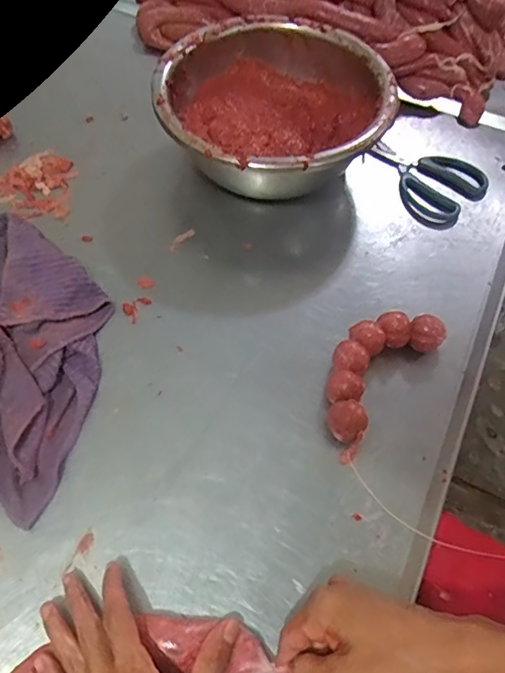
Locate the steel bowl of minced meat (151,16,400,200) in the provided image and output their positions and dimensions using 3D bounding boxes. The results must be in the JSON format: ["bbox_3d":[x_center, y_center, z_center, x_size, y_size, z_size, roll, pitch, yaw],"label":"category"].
[{"bbox_3d":[0.024,-0.283,0.665,0.276,0.116,0.276,1,59,-1],"label":"steel bowl of minced meat"}]

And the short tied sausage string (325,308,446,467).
[{"bbox_3d":[0.121,0.036,0.531,0.080,0.035,0.181,37,65,19],"label":"short tied sausage string"}]

